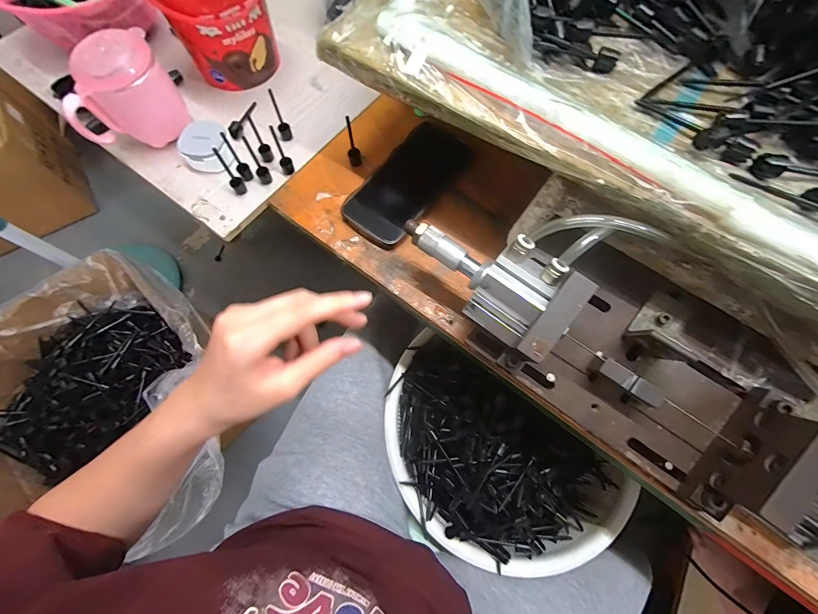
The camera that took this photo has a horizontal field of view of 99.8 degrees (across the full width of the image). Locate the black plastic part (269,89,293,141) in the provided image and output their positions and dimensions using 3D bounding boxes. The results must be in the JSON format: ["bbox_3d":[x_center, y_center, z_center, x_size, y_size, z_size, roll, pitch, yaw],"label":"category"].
[{"bbox_3d":[-0.154,-0.227,0.409,0.015,0.058,0.017,-22,72,-8],"label":"black plastic part"}]

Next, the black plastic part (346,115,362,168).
[{"bbox_3d":[-0.064,-0.185,0.388,0.014,0.063,0.010,-12,71,-5],"label":"black plastic part"}]

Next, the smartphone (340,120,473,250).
[{"bbox_3d":[-0.002,-0.143,0.396,0.080,0.012,0.159,38,82,11],"label":"smartphone"}]

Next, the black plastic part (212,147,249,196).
[{"bbox_3d":[-0.198,-0.148,0.381,0.016,0.058,0.013,-32,73,-11],"label":"black plastic part"}]

